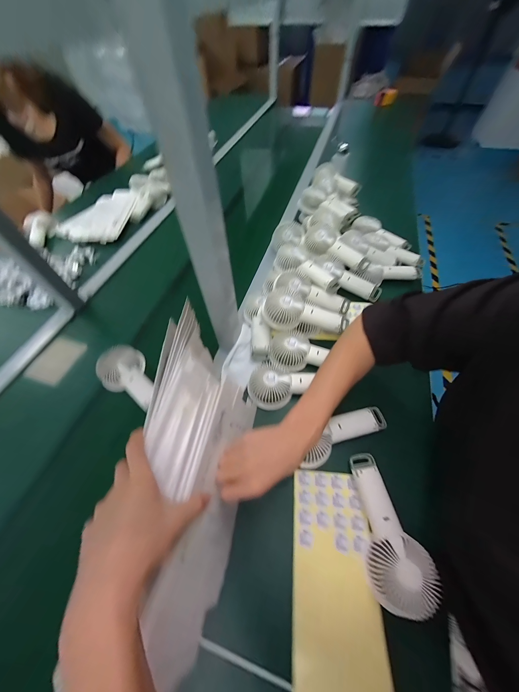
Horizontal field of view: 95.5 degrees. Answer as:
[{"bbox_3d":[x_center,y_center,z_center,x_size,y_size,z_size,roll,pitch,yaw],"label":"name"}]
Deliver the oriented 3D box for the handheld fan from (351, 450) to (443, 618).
[{"bbox_3d":[0.184,0.252,0.335,0.079,0.033,0.181,-3,58,0],"label":"handheld fan"}]

